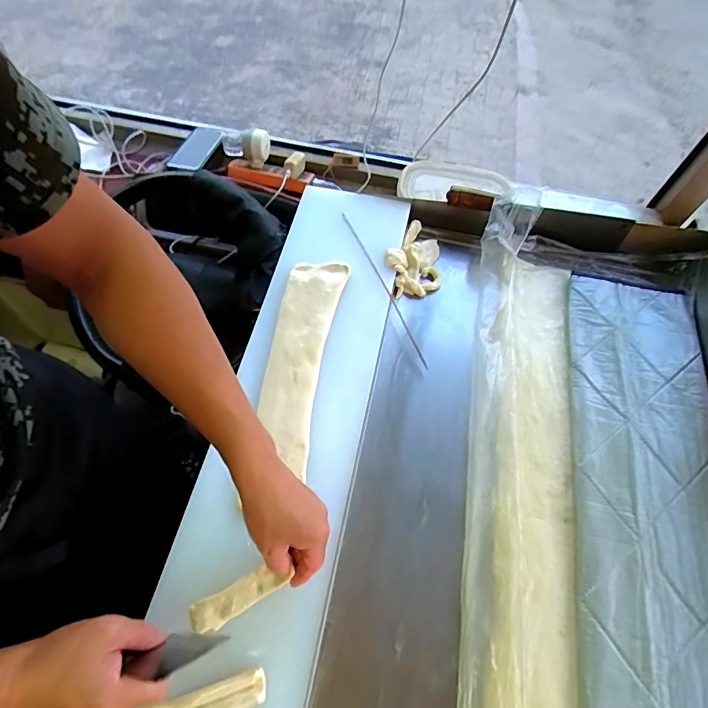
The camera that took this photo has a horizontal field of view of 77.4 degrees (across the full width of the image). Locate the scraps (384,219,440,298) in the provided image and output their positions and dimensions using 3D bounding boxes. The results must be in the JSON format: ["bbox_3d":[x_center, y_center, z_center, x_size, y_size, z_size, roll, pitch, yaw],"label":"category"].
[{"bbox_3d":[0.099,-0.162,0.732,0.092,0.039,0.165,8,60,1],"label":"scraps"}]

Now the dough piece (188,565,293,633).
[{"bbox_3d":[-0.117,0.250,0.456,0.101,0.011,0.030,-25,64,-11],"label":"dough piece"}]

